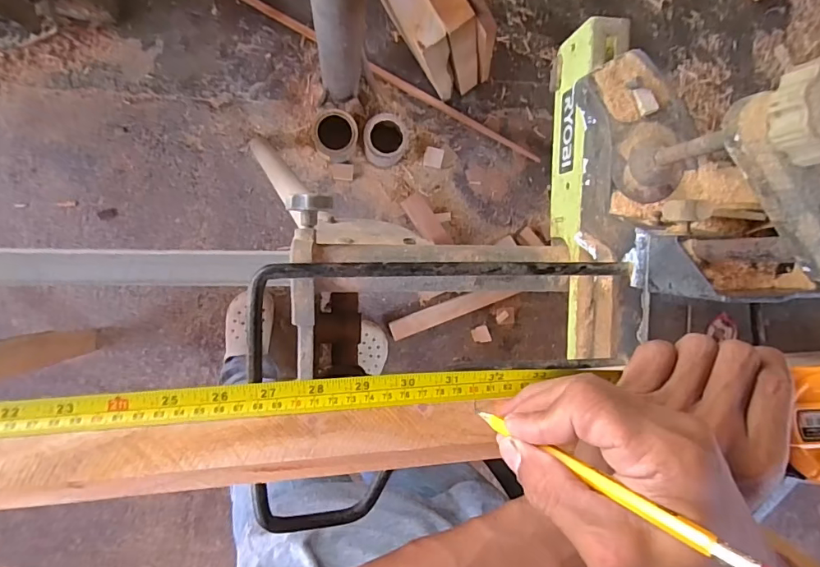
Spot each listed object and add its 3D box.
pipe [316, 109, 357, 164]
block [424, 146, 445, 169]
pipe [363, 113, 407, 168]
[{"bbox_3d":[-0.172,-0.339,1.080,0.095,0.114,0.100,-1,96,-8],"label":"pipe"},{"bbox_3d":[0.059,-0.319,1.171,0.047,0.028,0.051,14,93,-9],"label":"block"},{"bbox_3d":[-0.063,-0.341,1.102,0.093,0.117,0.109,2,95,-8],"label":"pipe"}]

